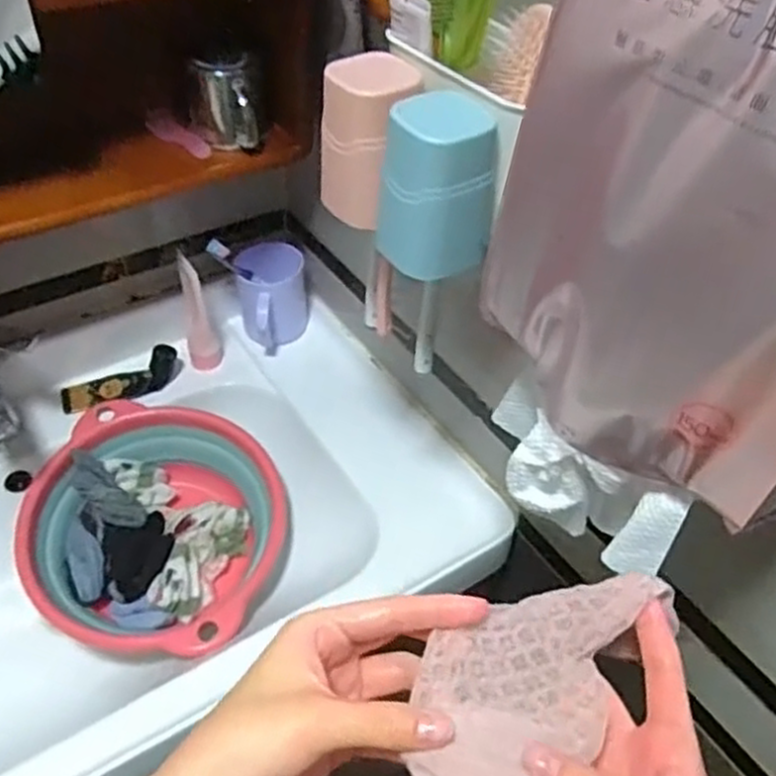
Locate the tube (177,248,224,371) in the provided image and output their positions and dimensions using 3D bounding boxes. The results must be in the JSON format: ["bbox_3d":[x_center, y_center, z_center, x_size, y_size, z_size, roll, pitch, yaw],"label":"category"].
[{"bbox_3d":[-0.222,-0.087,0.886,0.039,0.148,0.035,-11,48,-13],"label":"tube"}]

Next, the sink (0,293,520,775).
[{"bbox_3d":[-0.325,0.217,0.801,0.798,0.262,0.486,-25,52,-24],"label":"sink"}]

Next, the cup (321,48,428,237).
[{"bbox_3d":[-0.013,-0.164,0.504,0.065,0.092,0.058,29,51,23],"label":"cup"}]

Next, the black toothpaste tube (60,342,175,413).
[{"bbox_3d":[-0.316,-0.006,0.893,0.141,0.040,0.029,-22,49,-5],"label":"black toothpaste tube"}]

